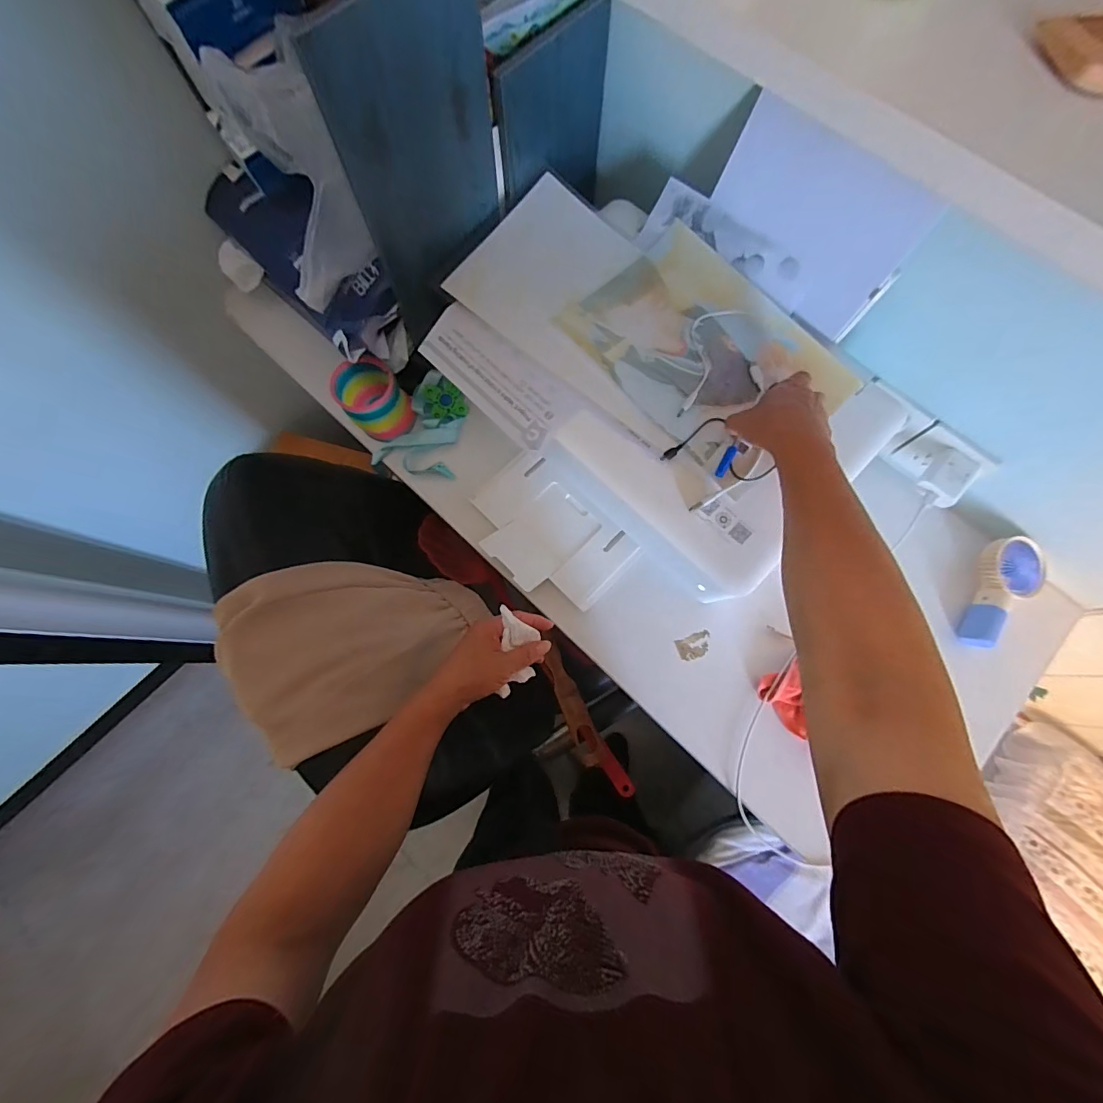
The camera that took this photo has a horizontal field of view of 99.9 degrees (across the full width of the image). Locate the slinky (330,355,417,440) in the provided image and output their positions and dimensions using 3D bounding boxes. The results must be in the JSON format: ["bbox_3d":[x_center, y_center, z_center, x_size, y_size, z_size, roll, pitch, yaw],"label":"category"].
[{"bbox_3d":[-0.244,-0.209,0.639,0.083,0.078,0.085,-41,80,-10],"label":"slinky"}]

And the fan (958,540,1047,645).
[{"bbox_3d":[0.582,0.053,0.598,0.069,0.032,0.151,25,92,5],"label":"fan"}]

